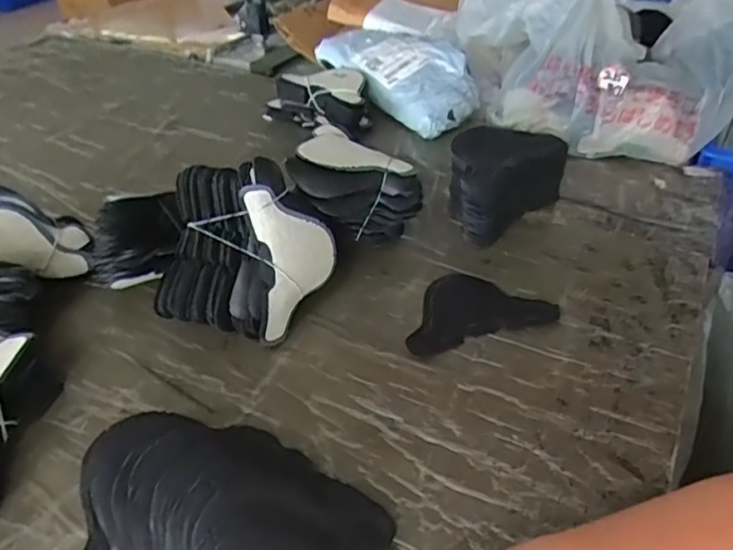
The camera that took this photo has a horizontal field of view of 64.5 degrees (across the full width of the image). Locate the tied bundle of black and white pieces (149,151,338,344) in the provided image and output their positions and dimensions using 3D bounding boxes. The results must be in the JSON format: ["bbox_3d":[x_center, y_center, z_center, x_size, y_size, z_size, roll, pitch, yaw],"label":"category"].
[{"bbox_3d":[-0.113,-0.023,0.529,0.145,0.121,0.118,10,42,16],"label":"tied bundle of black and white pieces"}]

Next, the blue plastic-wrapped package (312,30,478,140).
[{"bbox_3d":[0.044,-0.291,0.844,0.112,0.081,0.263,-28,45,-26],"label":"blue plastic-wrapped package"}]

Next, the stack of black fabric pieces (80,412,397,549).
[{"bbox_3d":[-0.096,0.158,0.366,0.203,0.053,0.153,24,46,28],"label":"stack of black fabric pieces"}]

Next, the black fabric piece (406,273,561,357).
[{"bbox_3d":[0.094,0.025,0.538,0.136,0.006,0.094,-12,41,-12],"label":"black fabric piece"}]

